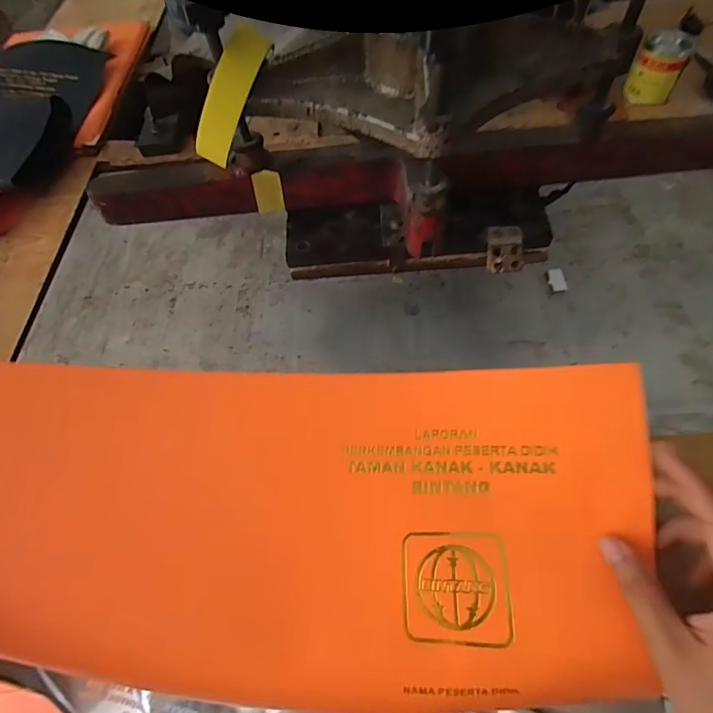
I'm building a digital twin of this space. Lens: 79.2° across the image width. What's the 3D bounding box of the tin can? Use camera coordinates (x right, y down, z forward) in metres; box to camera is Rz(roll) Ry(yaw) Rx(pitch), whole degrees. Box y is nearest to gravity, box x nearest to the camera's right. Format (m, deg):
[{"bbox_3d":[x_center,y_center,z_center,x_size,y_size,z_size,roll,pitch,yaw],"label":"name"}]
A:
[{"bbox_3d":[0.363,-0.347,0.520,0.054,0.058,0.047,26,65,19],"label":"tin can"}]

